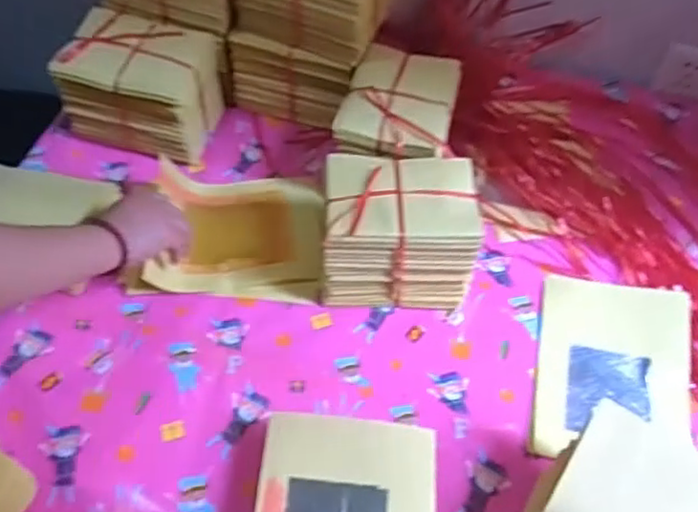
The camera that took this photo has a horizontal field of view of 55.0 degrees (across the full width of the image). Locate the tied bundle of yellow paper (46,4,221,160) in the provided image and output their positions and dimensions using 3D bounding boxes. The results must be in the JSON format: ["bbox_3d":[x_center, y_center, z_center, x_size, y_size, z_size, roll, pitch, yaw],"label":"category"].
[{"bbox_3d":[-0.262,-0.215,0.861,0.163,0.130,0.119,11,56,4],"label":"tied bundle of yellow paper"}]

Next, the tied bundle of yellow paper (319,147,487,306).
[{"bbox_3d":[0.052,-0.027,0.750,0.161,0.135,0.124,-2,56,-5],"label":"tied bundle of yellow paper"}]

